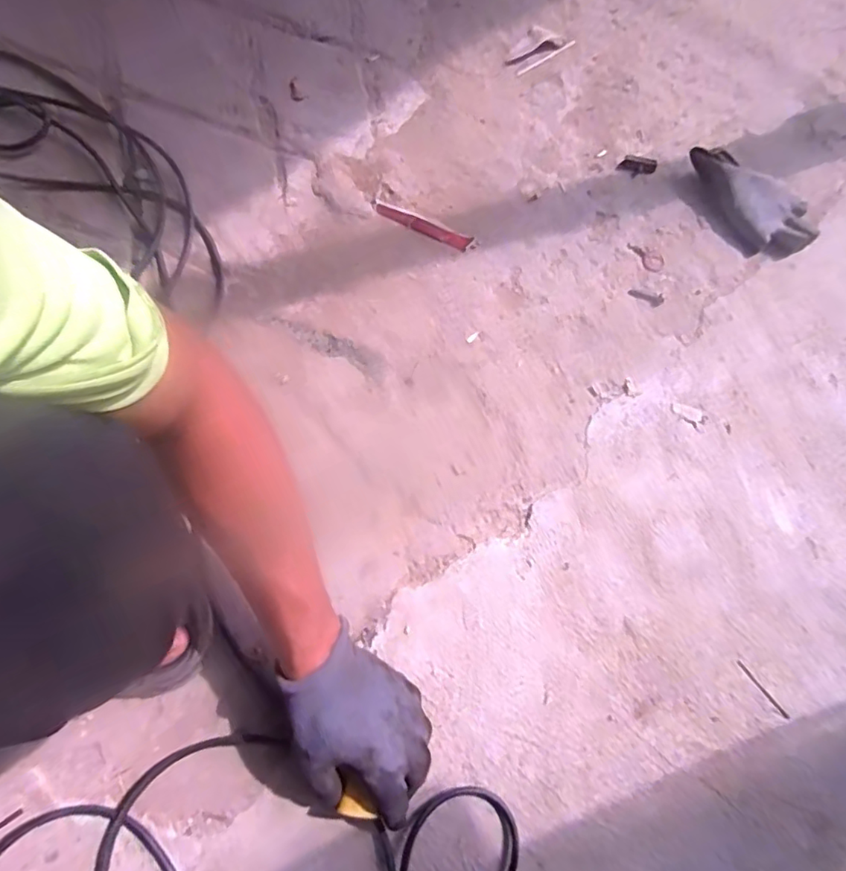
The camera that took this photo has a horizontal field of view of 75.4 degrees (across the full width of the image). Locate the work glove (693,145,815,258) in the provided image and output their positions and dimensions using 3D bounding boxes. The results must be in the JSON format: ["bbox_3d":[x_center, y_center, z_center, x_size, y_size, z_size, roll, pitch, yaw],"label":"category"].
[{"bbox_3d":[0.405,-0.289,0.681,0.178,0.035,0.076,42,74,-2],"label":"work glove"}]

